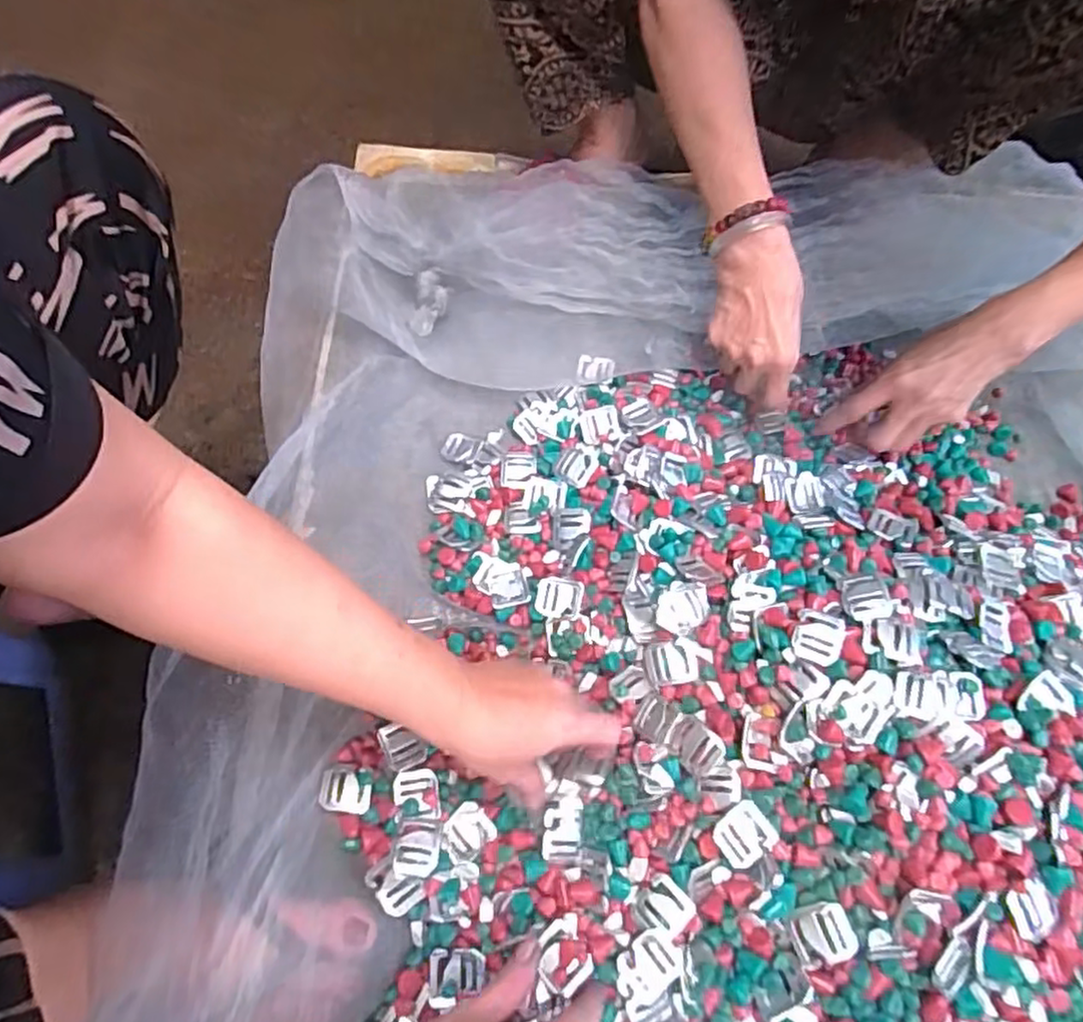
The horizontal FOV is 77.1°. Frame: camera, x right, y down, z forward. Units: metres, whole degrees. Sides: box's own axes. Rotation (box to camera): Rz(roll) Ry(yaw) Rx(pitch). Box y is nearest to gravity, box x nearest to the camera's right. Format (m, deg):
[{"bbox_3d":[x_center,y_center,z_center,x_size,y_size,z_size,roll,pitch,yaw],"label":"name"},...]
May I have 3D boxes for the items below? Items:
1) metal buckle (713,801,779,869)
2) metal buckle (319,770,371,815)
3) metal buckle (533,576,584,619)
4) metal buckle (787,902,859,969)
[{"bbox_3d":[0.127,0.203,0.427,0.034,0.005,0.030,-33,70,-17],"label":"metal buckle"},{"bbox_3d":[-0.135,0.193,0.467,0.035,0.005,0.026,8,64,1],"label":"metal buckle"},{"bbox_3d":[0.014,0.068,0.528,0.036,0.004,0.030,7,80,15],"label":"metal buckle"},{"bbox_3d":[0.165,0.250,0.401,0.033,0.007,0.033,-29,56,19],"label":"metal buckle"}]

